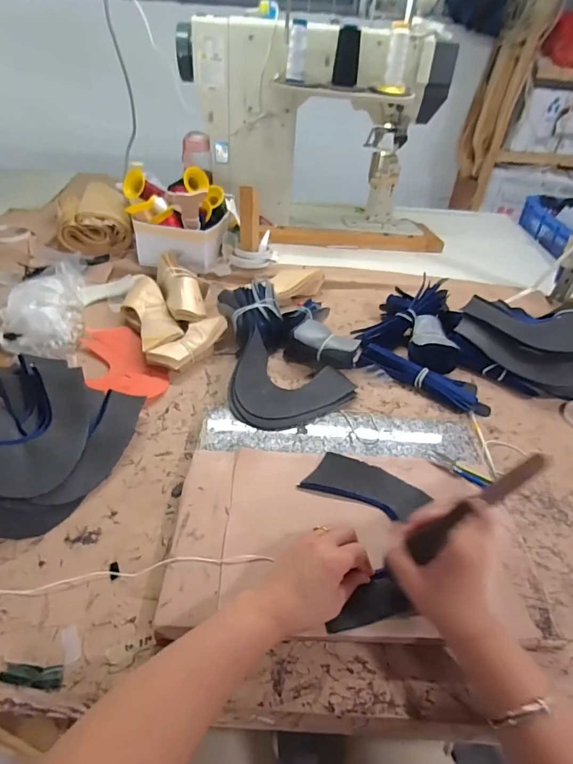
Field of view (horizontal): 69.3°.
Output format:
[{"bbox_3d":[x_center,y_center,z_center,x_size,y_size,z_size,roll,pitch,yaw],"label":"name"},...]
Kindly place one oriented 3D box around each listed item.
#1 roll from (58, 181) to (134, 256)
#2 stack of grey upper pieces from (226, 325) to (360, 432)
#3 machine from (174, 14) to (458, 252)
[{"bbox_3d":[-0.448,-0.391,0.969,0.147,0.077,0.240,-11,44,-17],"label":"roll"},{"bbox_3d":[0.005,0.003,0.638,0.184,0.028,0.169,17,46,11],"label":"stack of grey upper pieces"},{"bbox_3d":[0.084,-0.573,1.002,0.628,0.428,0.279,-4,43,-10],"label":"machine"}]

